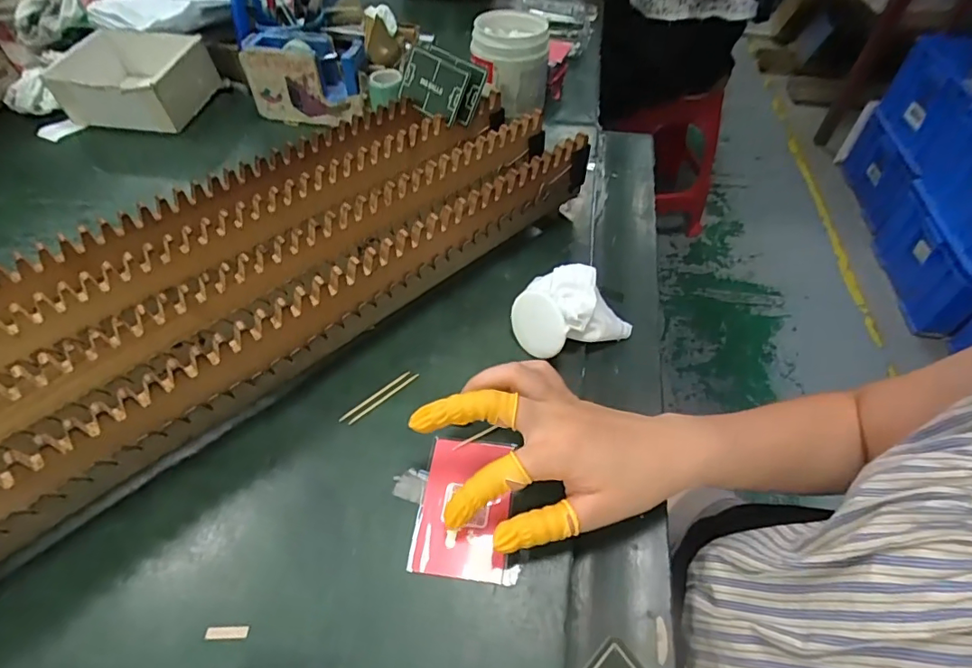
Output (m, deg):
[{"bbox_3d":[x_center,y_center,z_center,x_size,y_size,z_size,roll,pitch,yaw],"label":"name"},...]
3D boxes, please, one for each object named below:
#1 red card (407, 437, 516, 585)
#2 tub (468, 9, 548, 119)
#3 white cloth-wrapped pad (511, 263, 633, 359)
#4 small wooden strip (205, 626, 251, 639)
[{"bbox_3d":[-0.013,0.107,0.324,0.055,0.005,0.086,6,51,4],"label":"red card"},{"bbox_3d":[0.031,-0.337,0.640,0.092,0.089,0.091,6,51,4],"label":"tub"},{"bbox_3d":[0.065,-0.025,0.407,0.094,0.047,0.071,-24,56,-19],"label":"white cloth-wrapped pad"},{"bbox_3d":[-0.141,0.162,0.279,0.023,0.004,0.006,0,51,-1],"label":"small wooden strip"}]

